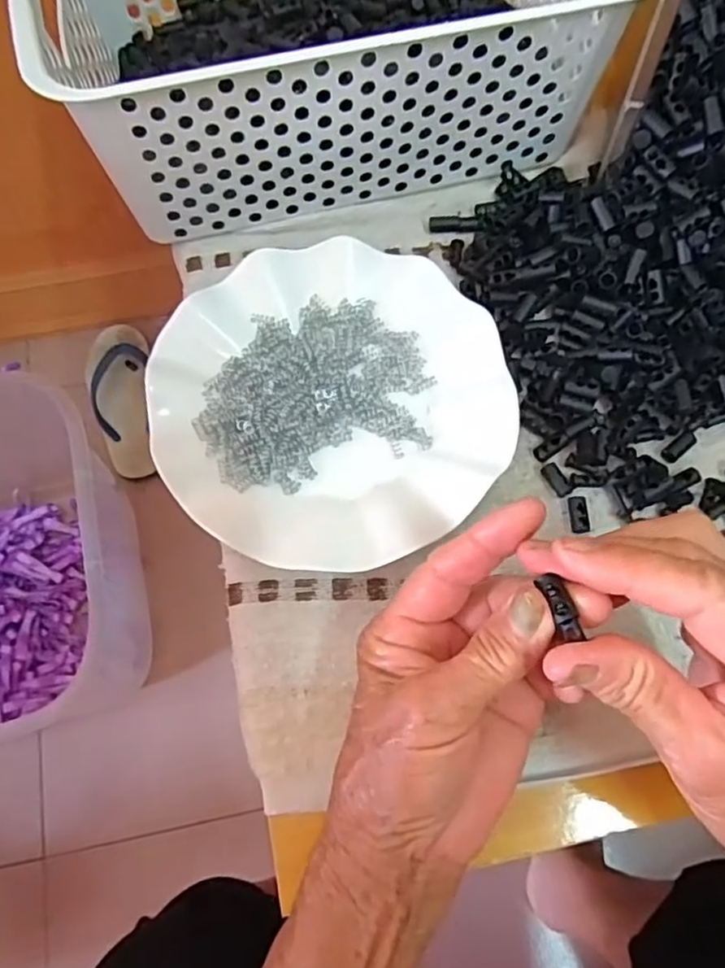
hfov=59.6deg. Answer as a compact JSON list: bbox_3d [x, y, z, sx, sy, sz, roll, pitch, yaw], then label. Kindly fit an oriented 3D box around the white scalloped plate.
[{"bbox_3d":[-0.016,-0.044,0.336,0.178,0.022,0.178,0,71,0],"label":"white scalloped plate"}]

